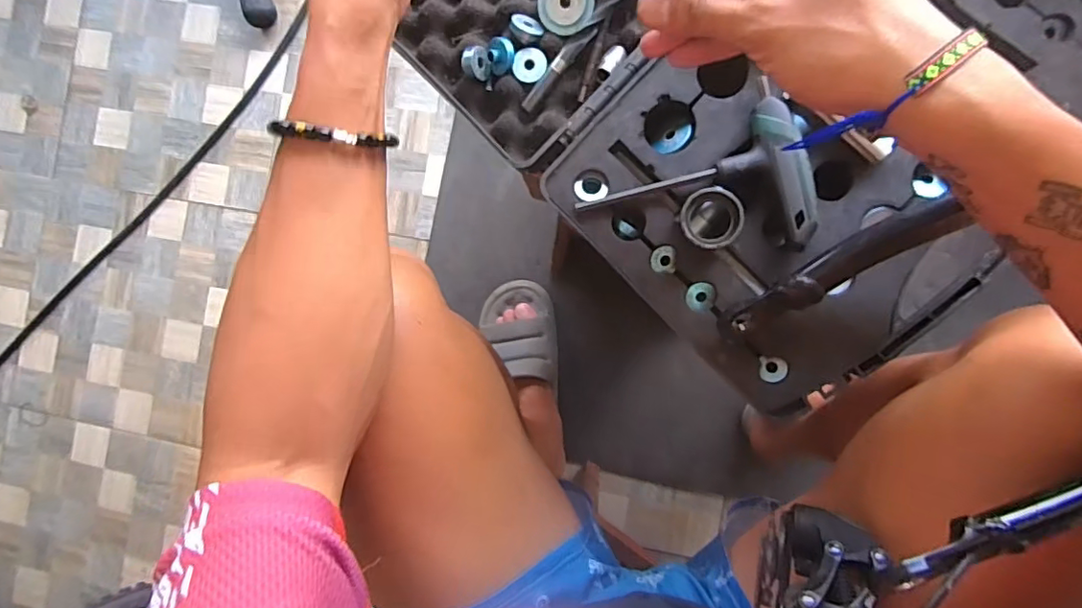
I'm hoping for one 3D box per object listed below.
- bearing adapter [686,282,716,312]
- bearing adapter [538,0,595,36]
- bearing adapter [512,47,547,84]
[{"bbox_3d":[0.115,-0.005,0.397,0.019,0.006,0.021,-2,89,7],"label":"bearing adapter"},{"bbox_3d":[0.018,-0.221,0.407,0.041,0.015,0.038,0,89,7],"label":"bearing adapter"},{"bbox_3d":[-0.008,-0.180,0.414,0.025,0.007,0.026,0,89,7],"label":"bearing adapter"}]

